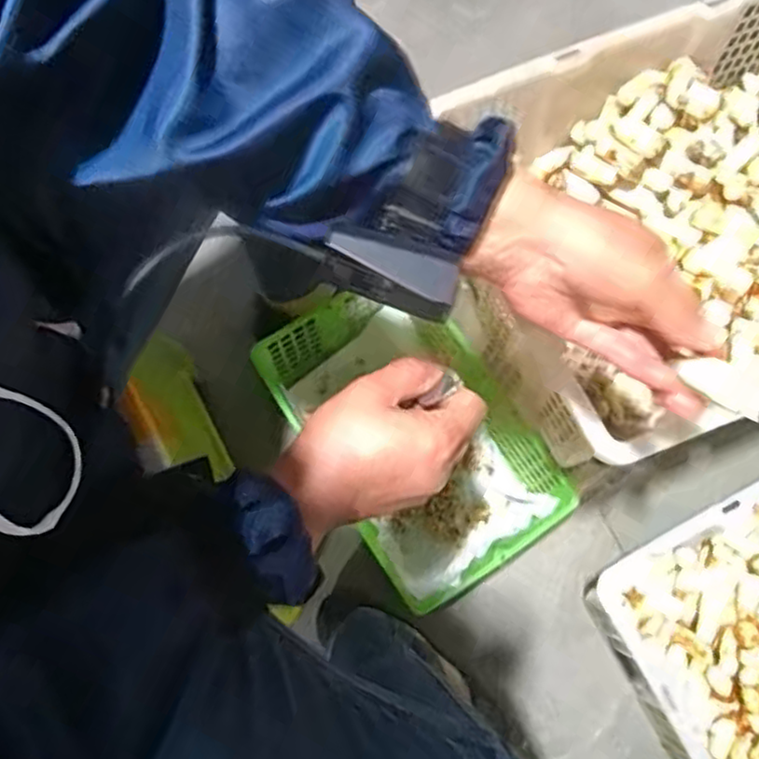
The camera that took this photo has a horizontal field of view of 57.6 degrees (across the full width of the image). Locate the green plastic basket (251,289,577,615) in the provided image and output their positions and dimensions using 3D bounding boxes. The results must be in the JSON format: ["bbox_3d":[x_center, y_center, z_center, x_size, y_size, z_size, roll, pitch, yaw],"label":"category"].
[{"bbox_3d":[0.024,0.073,0.800,0.193,0.113,0.349,-31,76,-11],"label":"green plastic basket"}]

